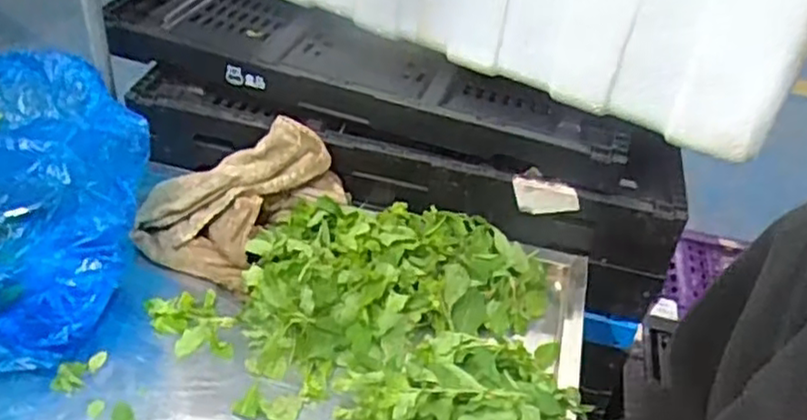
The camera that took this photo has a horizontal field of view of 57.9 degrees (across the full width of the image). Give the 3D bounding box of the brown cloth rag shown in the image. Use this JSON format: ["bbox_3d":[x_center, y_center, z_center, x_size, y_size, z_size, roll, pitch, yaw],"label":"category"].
[{"bbox_3d":[-0.174,-0.017,0.735,0.194,0.109,0.144,19,42,14],"label":"brown cloth rag"}]

